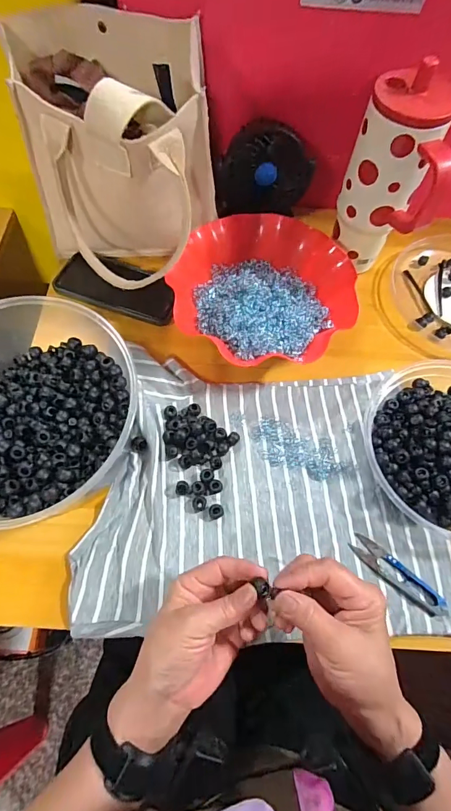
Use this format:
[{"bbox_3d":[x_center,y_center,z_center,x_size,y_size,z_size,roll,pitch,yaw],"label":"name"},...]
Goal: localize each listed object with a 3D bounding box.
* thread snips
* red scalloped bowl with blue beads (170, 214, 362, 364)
[{"bbox_3d":[0.174,0.170,0.403,0.104,0.007,0.024,38,69,14],"label":"thread snips"},{"bbox_3d":[0.046,-0.138,0.510,0.212,0.062,0.207,1,65,-2],"label":"red scalloped bowl with blue beads"}]

